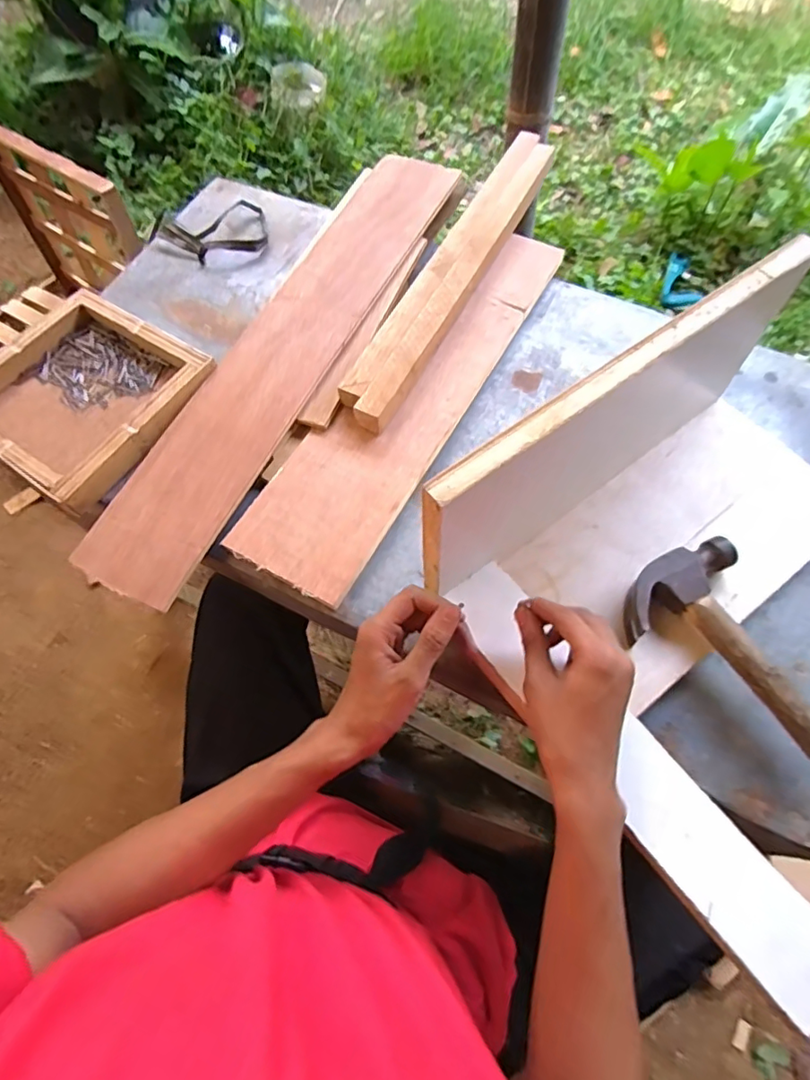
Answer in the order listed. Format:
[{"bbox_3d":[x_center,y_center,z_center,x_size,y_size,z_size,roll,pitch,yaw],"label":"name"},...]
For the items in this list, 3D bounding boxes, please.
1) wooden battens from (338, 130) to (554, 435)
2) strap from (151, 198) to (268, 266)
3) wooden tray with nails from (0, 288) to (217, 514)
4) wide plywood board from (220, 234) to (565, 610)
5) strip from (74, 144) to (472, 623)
[{"bbox_3d":[0.065,-0.338,0.669,0.063,0.025,0.514,25,68,13],"label":"wooden battens"},{"bbox_3d":[-0.273,-0.429,0.761,0.154,0.017,0.102,-16,69,-5],"label":"strap"},{"bbox_3d":[-0.367,-0.169,0.625,0.229,0.040,0.221,33,73,13],"label":"wooden tray with nails"},{"bbox_3d":[0.013,-0.175,0.616,0.132,0.013,0.531,28,69,14],"label":"wide plywood board"},{"bbox_3d":[-0.130,-0.241,0.645,0.130,0.013,0.685,23,68,12],"label":"strip"}]

